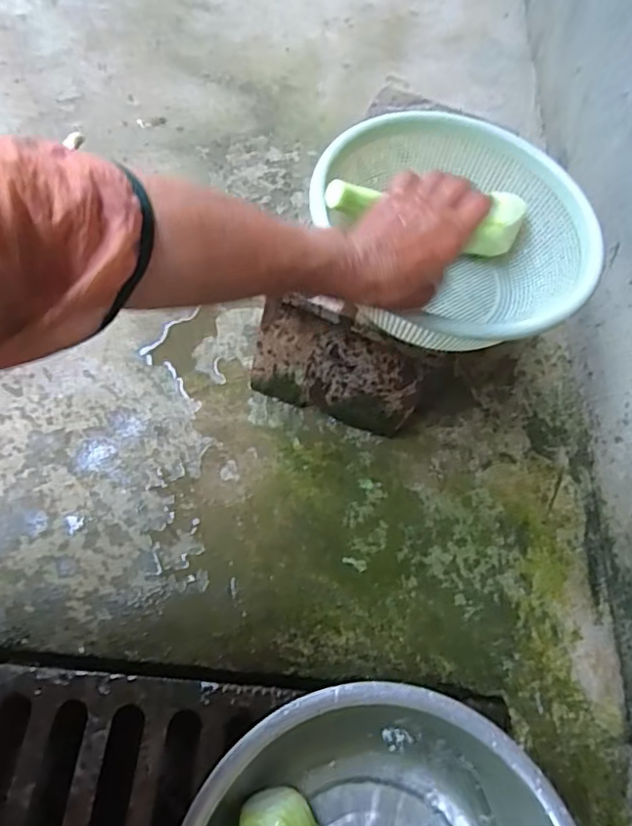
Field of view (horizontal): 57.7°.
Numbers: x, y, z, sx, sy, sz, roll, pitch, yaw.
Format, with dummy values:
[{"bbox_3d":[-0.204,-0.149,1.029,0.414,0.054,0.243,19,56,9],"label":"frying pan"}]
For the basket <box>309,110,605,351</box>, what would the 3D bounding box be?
[{"bbox_3d":[0.138,-0.173,0.572,0.243,0.110,0.277,-28,67,-22],"label":"basket"}]

